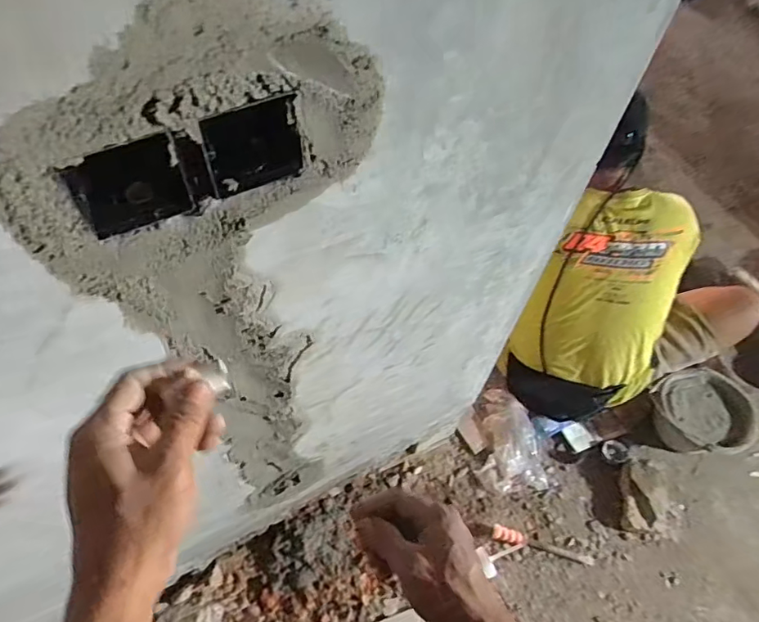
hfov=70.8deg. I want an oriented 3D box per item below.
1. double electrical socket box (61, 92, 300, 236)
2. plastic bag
[{"bbox_3d":[-0.133,-0.107,0.370,0.152,0.072,0.048,-26,64,-17],"label":"double electrical socket box"},{"bbox_3d":[0.363,0.348,1.484,0.141,0.092,0.291,-14,61,-10],"label":"plastic bag"}]

